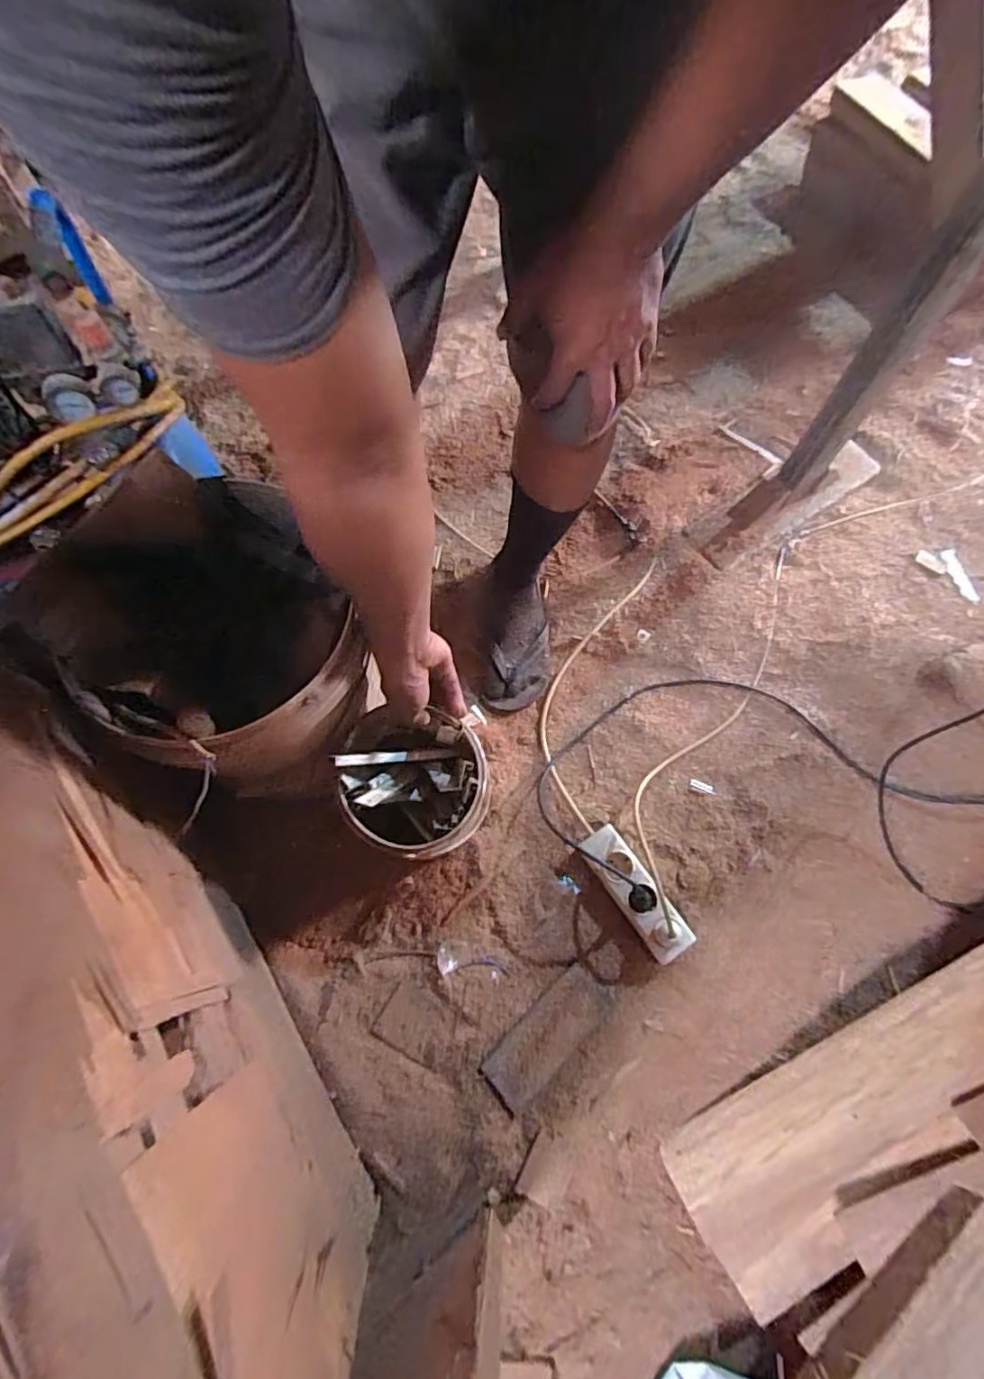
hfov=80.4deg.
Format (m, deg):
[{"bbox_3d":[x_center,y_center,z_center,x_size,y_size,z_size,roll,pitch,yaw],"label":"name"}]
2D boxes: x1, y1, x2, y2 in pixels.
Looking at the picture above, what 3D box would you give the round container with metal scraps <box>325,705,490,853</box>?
[{"bbox_3d":[-0.095,0.115,0.709,0.168,0.097,0.162,0,68,-1],"label":"round container with metal scraps"}]

